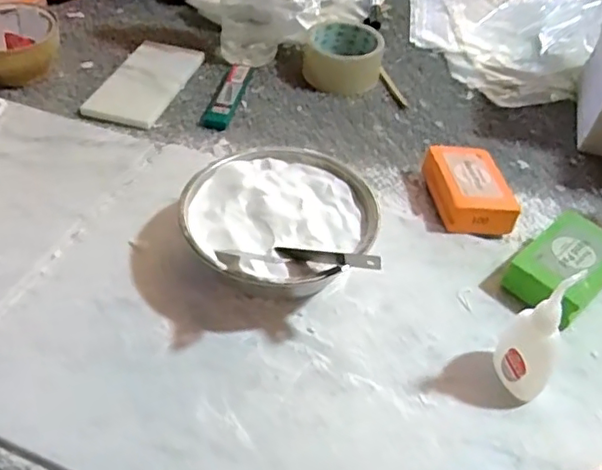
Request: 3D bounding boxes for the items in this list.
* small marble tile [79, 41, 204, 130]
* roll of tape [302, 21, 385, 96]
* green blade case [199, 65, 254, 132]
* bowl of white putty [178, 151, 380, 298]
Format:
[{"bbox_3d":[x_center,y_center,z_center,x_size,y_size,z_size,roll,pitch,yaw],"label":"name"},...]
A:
[{"bbox_3d":[-0.168,-0.169,0.668,0.078,0.012,0.157,12,46,6],"label":"small marble tile"},{"bbox_3d":[0.047,-0.204,0.695,0.089,0.041,0.084,4,46,-1],"label":"roll of tape"},{"bbox_3d":[-0.078,-0.150,0.655,0.025,0.007,0.109,21,49,-4],"label":"green blade case"},{"bbox_3d":[-0.016,-0.004,0.479,0.140,0.054,0.140,3,46,-3],"label":"bowl of white putty"}]

